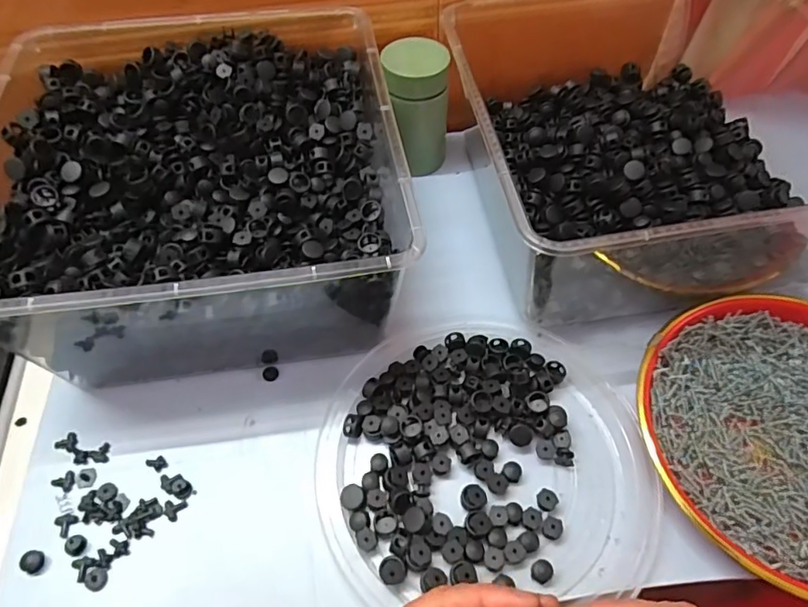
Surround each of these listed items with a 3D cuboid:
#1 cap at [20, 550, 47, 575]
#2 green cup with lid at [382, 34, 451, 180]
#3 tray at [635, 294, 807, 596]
[{"bbox_3d":[-0.241,0.168,0.345,0.013,0.008,0.013,-2,59,3],"label":"cap"},{"bbox_3d":[0.015,-0.189,0.525,0.057,0.113,0.062,-2,59,3],"label":"green cup with lid"},{"bbox_3d":[0.282,0.090,0.382,0.214,0.028,0.210,23,64,16],"label":"tray"}]

